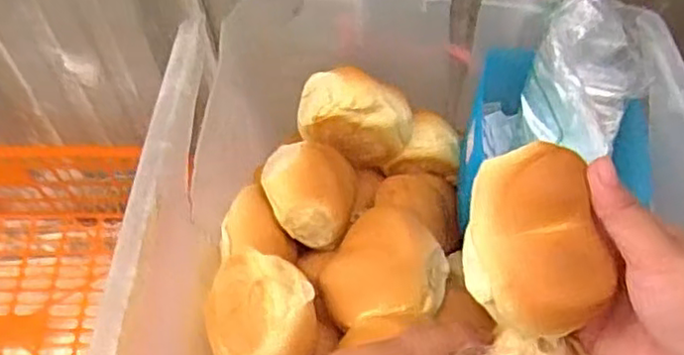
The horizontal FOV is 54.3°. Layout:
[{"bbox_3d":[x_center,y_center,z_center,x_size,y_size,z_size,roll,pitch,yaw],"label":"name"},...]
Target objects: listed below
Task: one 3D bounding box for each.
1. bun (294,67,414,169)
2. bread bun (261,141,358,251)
[{"bbox_3d":[0.010,-0.047,0.519,0.085,0.072,0.049,-3,55,0],"label":"bun"},{"bbox_3d":[-0.017,0.009,0.468,0.067,0.053,0.059,-20,57,-11],"label":"bread bun"}]

